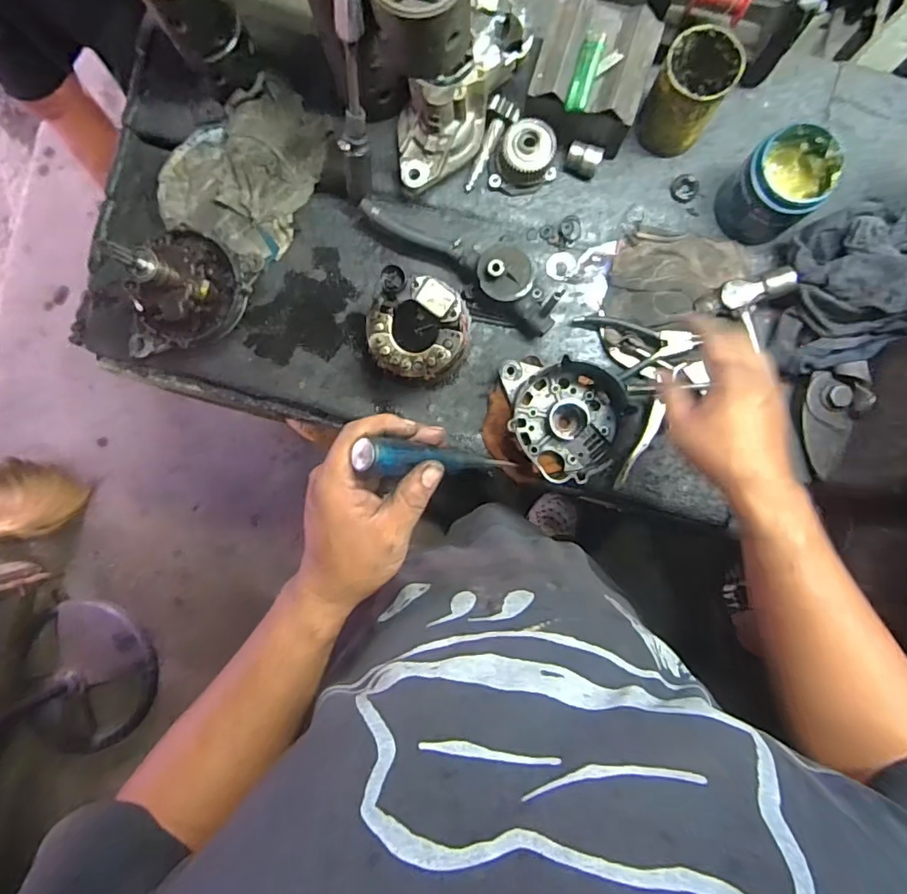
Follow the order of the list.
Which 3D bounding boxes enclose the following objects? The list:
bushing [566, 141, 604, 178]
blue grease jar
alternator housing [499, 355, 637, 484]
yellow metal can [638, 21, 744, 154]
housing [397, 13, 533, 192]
[{"bbox_3d":[0.157,-0.344,0.650,0.040,0.034,0.032,15,90,2],"label":"bushing"},{"bbox_3d":[0.362,-0.291,0.605,0.088,0.096,0.085,0,90,2],"label":"blue grease jar"},{"bbox_3d":[0.133,-0.034,0.623,0.133,0.061,0.142,-5,89,2],"label":"alternator housing"},{"bbox_3d":[0.256,-0.386,0.598,0.072,0.117,0.079,0,90,2],"label":"yellow metal can"},{"bbox_3d":[0.001,-0.391,0.605,0.097,0.075,0.202,46,111,2],"label":"housing"}]

